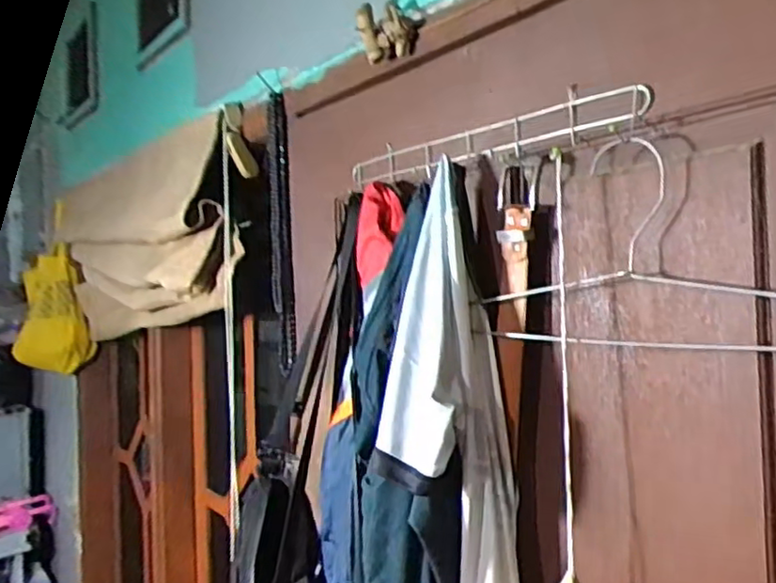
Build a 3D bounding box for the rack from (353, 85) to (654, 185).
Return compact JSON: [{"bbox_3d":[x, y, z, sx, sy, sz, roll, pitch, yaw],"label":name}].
[{"bbox_3d":[0.089,-0.167,0.729,0.052,0.047,0.417,-1,-2,-41],"label":"rack"}]

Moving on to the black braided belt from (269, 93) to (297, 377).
[{"bbox_3d":[-0.174,-0.097,1.049,0.034,0.437,0.034,-2,-1,-10],"label":"black braided belt"}]

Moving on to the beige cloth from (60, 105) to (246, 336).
[{"bbox_3d":[-0.593,-0.108,1.475,0.179,0.395,0.945,-1,-2,-36],"label":"beige cloth"}]

